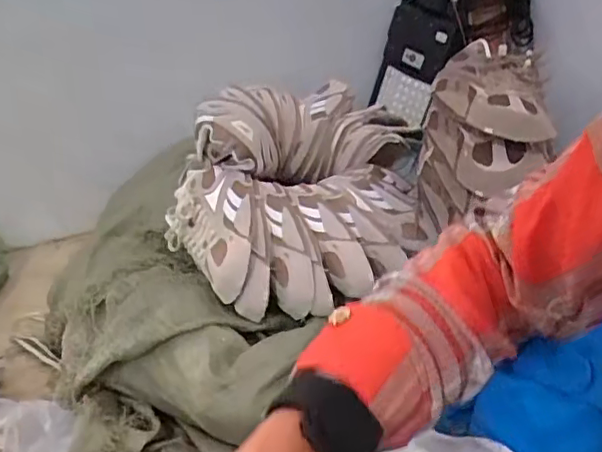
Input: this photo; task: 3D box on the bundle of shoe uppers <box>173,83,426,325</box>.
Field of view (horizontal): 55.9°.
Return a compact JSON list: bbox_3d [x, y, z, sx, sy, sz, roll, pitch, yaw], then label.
[{"bbox_3d":[0.013,-0.084,0.910,0.384,0.198,0.477,2,37,9],"label":"bundle of shoe uppers"}]

